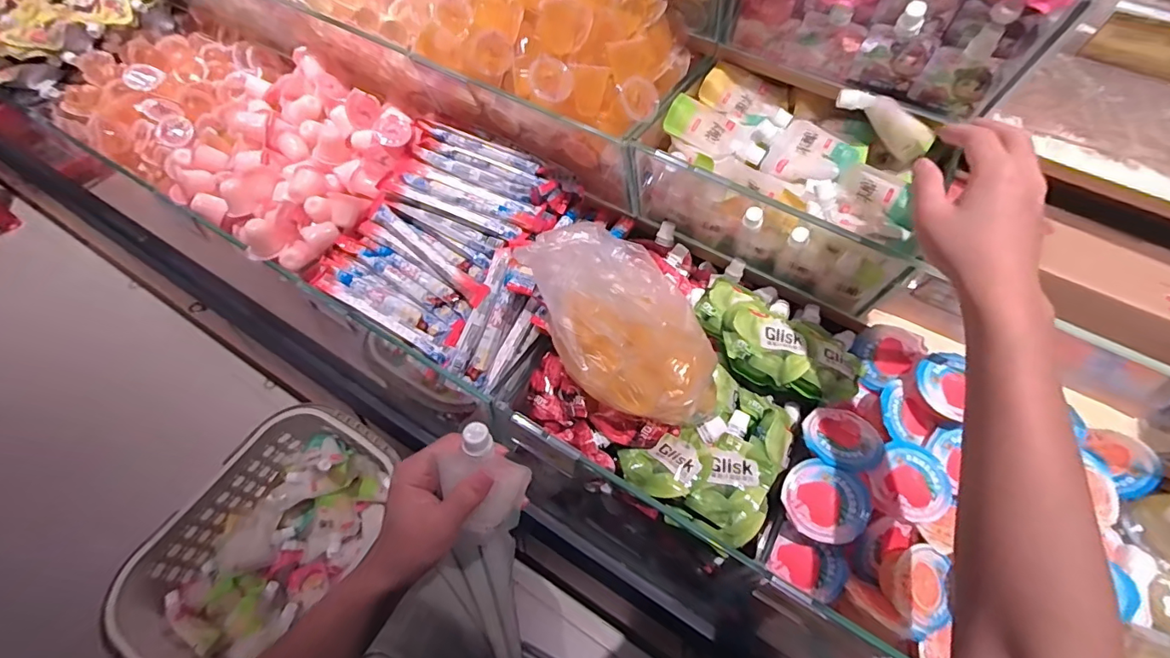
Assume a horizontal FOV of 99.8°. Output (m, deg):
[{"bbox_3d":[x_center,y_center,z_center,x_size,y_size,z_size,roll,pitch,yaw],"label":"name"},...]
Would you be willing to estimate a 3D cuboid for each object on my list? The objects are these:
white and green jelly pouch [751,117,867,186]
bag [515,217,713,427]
[{"bbox_3d":[0.242,-0.193,0.549,0.110,0.032,0.065,44,107,26],"label":"white and green jelly pouch"},{"bbox_3d":[0.037,-0.005,0.479,0.136,0.113,0.194,-24,60,-19],"label":"bag"}]

